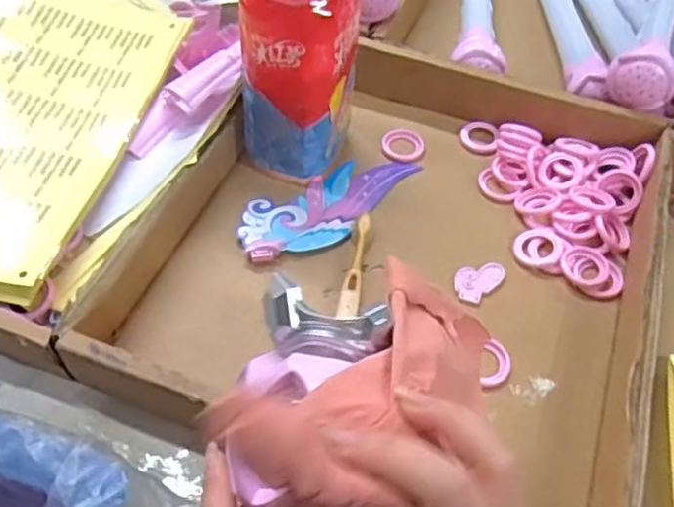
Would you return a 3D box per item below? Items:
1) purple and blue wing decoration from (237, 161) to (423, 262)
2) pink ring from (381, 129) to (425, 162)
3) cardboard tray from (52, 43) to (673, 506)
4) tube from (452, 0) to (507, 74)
[{"bbox_3d":[-0.004,-0.041,0.556,0.164,0.013,0.070,-26,59,-19],"label":"purple and blue wing decoration"},{"bbox_3d":[0.060,-0.097,0.605,0.038,0.004,0.039,1,55,-1],"label":"pink ring"},{"bbox_3d":[0.052,-0.012,0.508,0.351,0.056,0.375,17,56,10],"label":"cardboard tray"},{"bbox_3d":[0.144,-0.280,0.714,0.046,0.046,0.311,5,55,2],"label":"tube"}]

